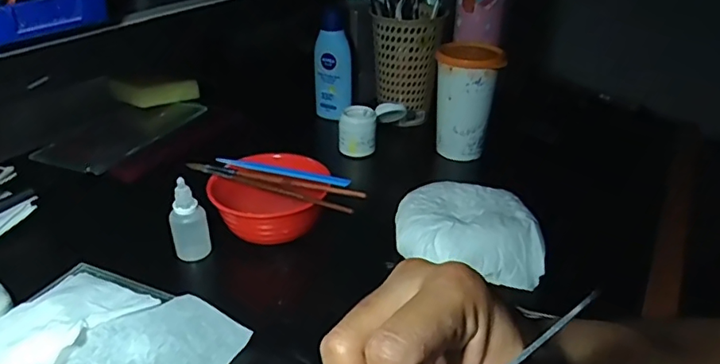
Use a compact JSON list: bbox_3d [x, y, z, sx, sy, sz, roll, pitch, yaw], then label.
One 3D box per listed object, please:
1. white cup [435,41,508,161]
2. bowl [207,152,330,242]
[{"bbox_3d":[0.124,-0.097,0.632,0.068,0.124,0.066,1,30,-1],"label":"white cup"},{"bbox_3d":[-0.087,0.016,0.501,0.104,0.055,0.092,2,30,0],"label":"bowl"}]

